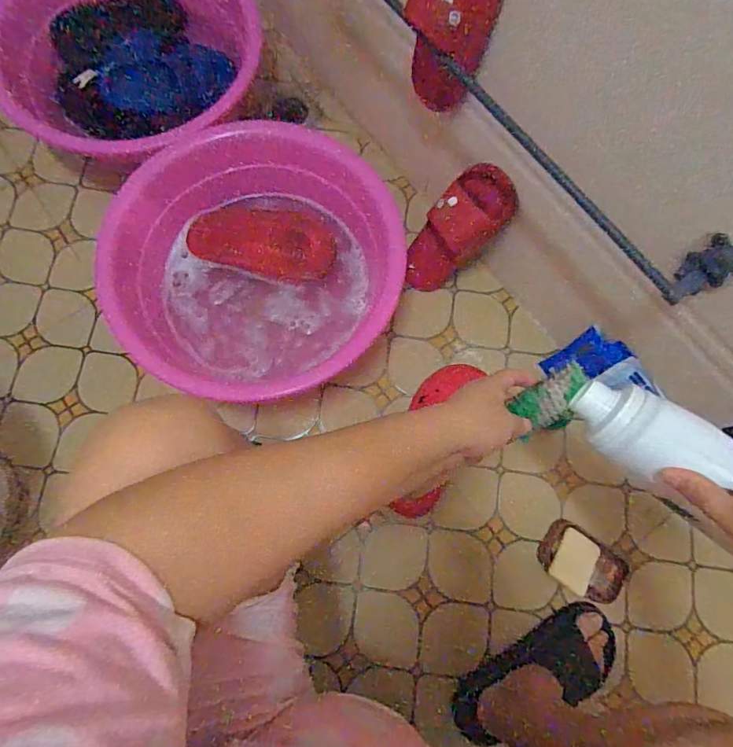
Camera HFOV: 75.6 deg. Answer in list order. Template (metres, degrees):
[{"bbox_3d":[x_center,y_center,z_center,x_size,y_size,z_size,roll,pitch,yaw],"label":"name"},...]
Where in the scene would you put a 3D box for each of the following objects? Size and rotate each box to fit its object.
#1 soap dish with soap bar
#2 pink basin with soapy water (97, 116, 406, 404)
[{"bbox_3d":[0.332,0.294,0.723,0.128,0.032,0.093,35,78,10],"label":"soap dish with soap bar"},{"bbox_3d":[-0.157,-0.196,0.791,0.429,0.118,0.437,14,76,4],"label":"pink basin with soapy water"}]

